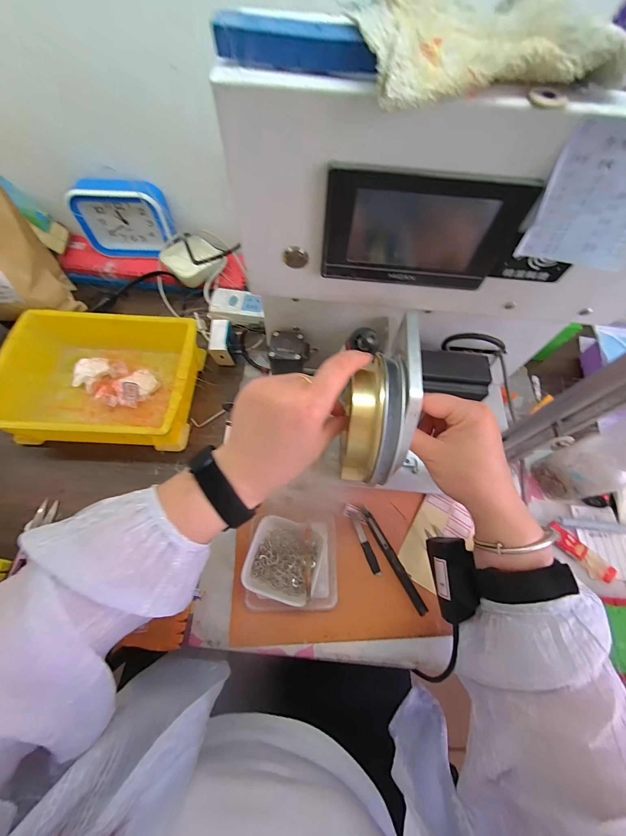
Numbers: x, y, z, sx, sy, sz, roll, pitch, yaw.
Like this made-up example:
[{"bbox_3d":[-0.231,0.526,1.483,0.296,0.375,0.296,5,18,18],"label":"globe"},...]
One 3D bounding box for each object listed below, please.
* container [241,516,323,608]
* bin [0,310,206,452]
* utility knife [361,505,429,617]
[{"bbox_3d":[-0.032,0.165,0.365,0.083,0.038,0.083,17,67,5],"label":"container"},{"bbox_3d":[-0.295,-0.054,0.439,0.258,0.071,0.181,2,66,-1],"label":"bin"},{"bbox_3d":[0.097,0.171,0.385,0.013,0.005,0.133,-27,71,-11],"label":"utility knife"}]

